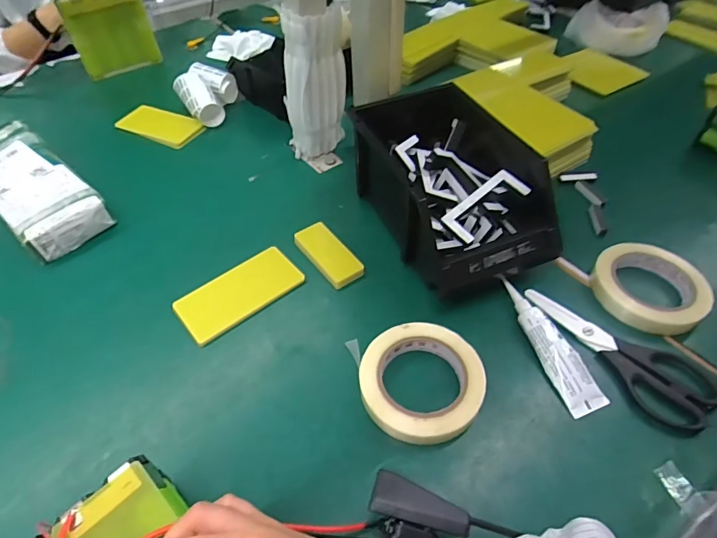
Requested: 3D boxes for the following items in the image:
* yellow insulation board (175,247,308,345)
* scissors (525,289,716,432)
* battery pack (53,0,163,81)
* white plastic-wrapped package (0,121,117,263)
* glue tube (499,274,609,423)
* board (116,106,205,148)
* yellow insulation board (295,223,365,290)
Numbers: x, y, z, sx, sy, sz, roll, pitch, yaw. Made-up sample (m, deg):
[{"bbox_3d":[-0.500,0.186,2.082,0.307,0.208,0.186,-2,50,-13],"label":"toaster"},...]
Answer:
[{"bbox_3d":[-0.135,0.028,0.512,0.135,0.013,0.068,-33,56,-25],"label":"yellow insulation board"},{"bbox_3d":[0.269,0.073,0.456,0.076,0.024,0.189,-23,52,-17],"label":"scissors"},{"bbox_3d":[-0.472,-0.450,0.853,0.145,0.155,0.043,-25,53,-19],"label":"battery pack"},{"bbox_3d":[-0.455,-0.115,0.617,0.274,0.050,0.107,35,58,27],"label":"white plastic-wrapped package"},{"bbox_3d":[0.188,0.070,0.446,0.035,0.022,0.149,-16,50,-12],"label":"glue tube"},{"bbox_3d":[-0.332,-0.243,0.753,0.145,0.009,0.075,22,53,19],"label":"board"},{"bbox_3d":[-0.038,-0.020,0.544,0.044,0.014,0.100,-27,53,-21],"label":"yellow insulation board"}]

